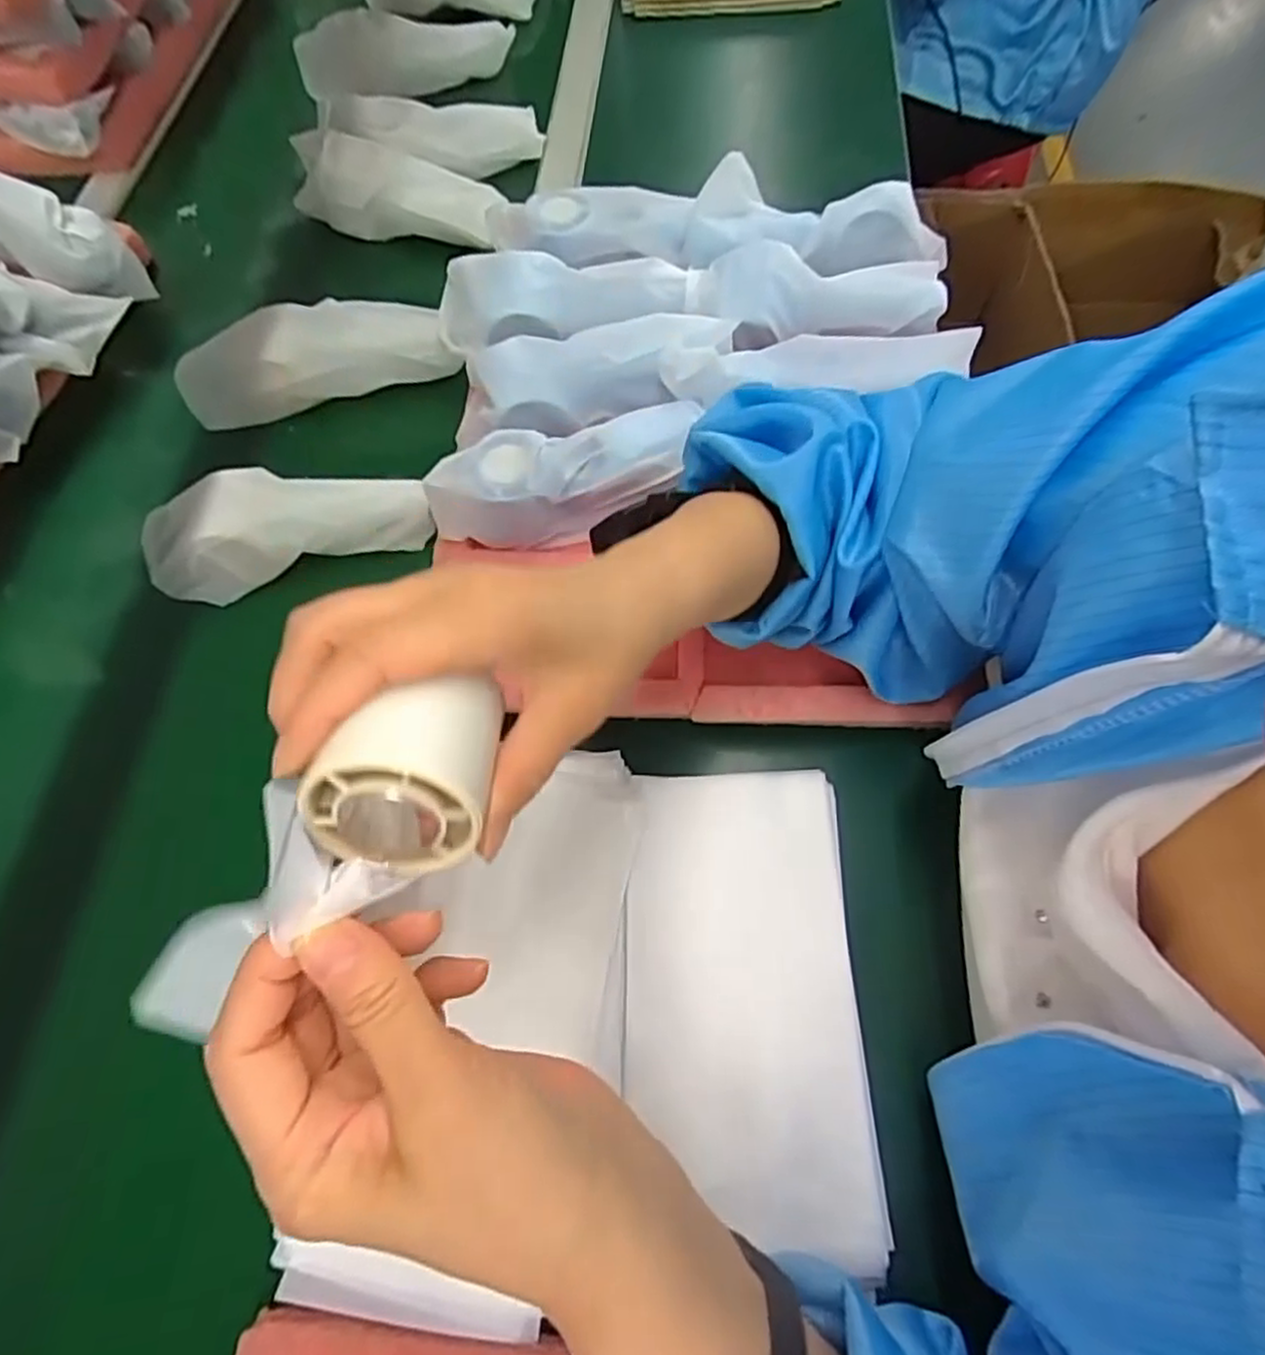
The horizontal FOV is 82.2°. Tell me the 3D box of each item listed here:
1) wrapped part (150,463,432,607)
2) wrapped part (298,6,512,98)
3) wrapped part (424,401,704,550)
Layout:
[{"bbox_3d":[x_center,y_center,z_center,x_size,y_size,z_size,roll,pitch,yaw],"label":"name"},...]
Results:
[{"bbox_3d":[-0.232,-0.104,0.489,0.187,0.050,0.067,-10,65,-1],"label":"wrapped part"},{"bbox_3d":[-0.228,-0.628,0.731,0.208,0.065,0.040,-14,65,-3],"label":"wrapped part"},{"bbox_3d":[-0.042,-0.127,0.468,0.169,0.057,0.051,-16,66,-4],"label":"wrapped part"}]

